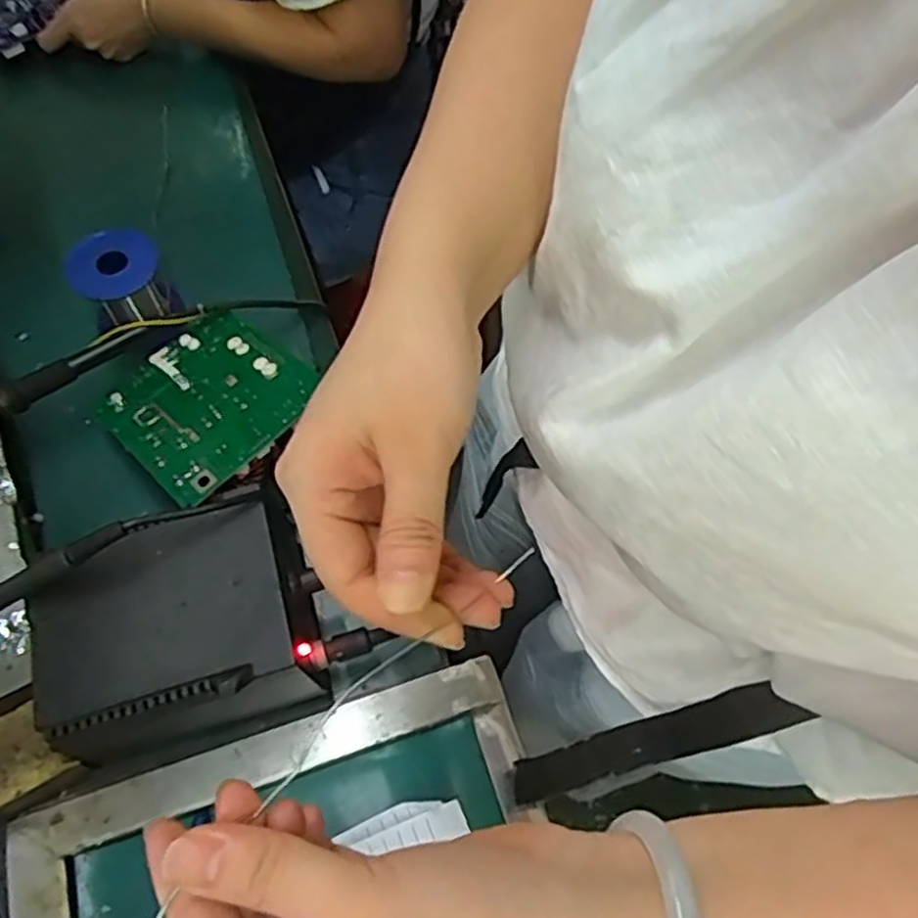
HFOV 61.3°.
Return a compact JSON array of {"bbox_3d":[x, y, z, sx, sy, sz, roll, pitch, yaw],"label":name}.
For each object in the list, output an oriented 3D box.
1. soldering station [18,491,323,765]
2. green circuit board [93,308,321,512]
[{"bbox_3d":[-0.160,0.100,0.456,0.147,0.089,0.109,-14,64,-10],"label":"soldering station"},{"bbox_3d":[-0.170,-0.044,0.529,0.126,0.009,0.142,-43,53,-16],"label":"green circuit board"}]

